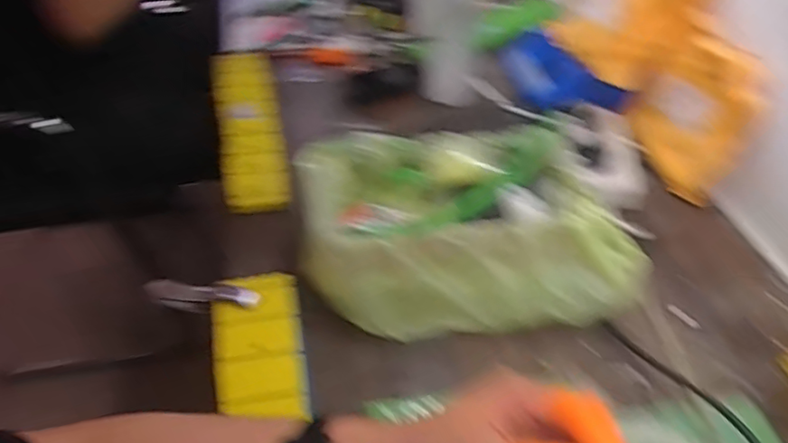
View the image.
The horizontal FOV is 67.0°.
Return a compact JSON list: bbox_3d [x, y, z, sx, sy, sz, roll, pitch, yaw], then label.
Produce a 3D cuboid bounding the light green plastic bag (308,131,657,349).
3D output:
[{"bbox_3d":[0.063,0.008,0.601,0.304,0.106,0.187,-2,44,-5],"label":"light green plastic bag"}]

